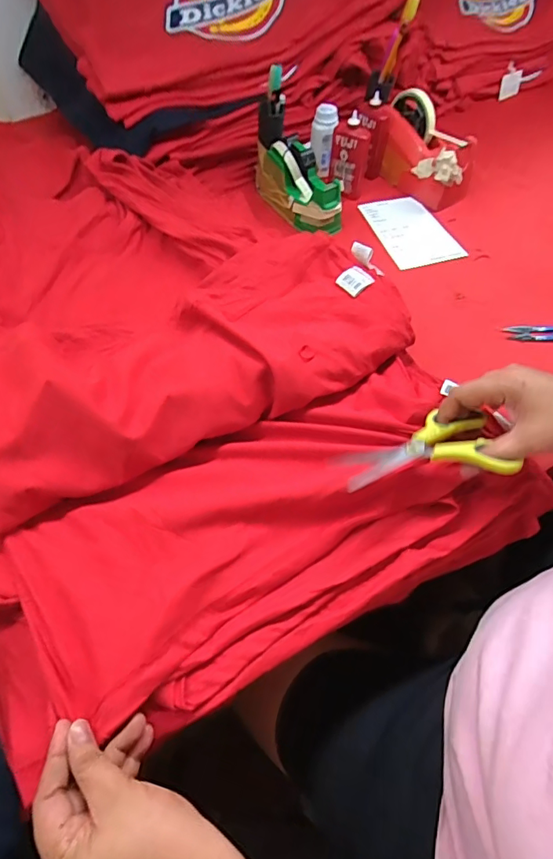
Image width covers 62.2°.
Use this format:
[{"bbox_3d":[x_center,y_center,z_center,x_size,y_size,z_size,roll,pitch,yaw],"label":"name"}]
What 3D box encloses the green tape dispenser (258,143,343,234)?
[{"bbox_3d":[0.034,-0.383,0.711,0.067,0.089,0.164,-27,58,-18],"label":"green tape dispenser"}]

